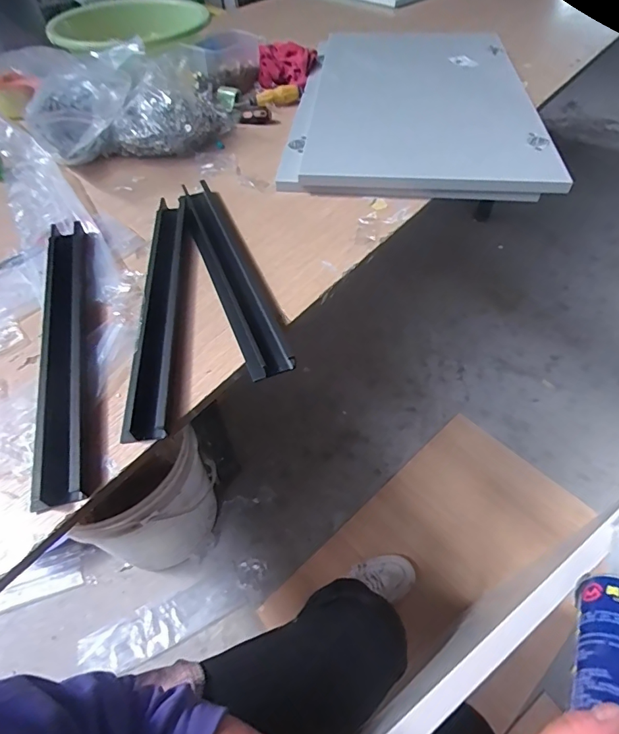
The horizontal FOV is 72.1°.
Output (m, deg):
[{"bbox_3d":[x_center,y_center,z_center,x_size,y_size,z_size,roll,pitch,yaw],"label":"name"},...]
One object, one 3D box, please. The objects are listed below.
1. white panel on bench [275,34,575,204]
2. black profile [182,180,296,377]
[{"bbox_3d":[0.195,-0.513,0.810,0.415,0.041,0.607,3,52,5],"label":"white panel on bench"},{"bbox_3d":[-0.106,-0.130,0.556,0.054,0.024,0.371,-18,53,-11],"label":"black profile"}]

